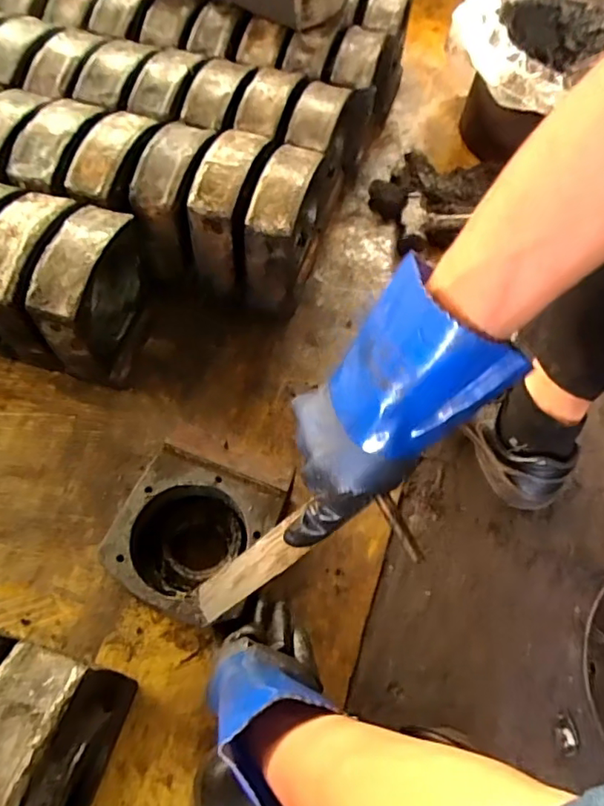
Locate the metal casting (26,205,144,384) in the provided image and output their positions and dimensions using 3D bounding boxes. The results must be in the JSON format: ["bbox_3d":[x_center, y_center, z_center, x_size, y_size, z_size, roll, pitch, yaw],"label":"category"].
[{"bbox_3d":[-0.254,-0.135,0.690,0.071,0.193,0.174,13,60,5],"label":"metal casting"}]

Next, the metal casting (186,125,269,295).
[{"bbox_3d":[-0.096,-0.266,0.759,0.067,0.169,0.172,16,60,6],"label":"metal casting"}]

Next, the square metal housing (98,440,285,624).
[{"bbox_3d":[-0.116,0.150,0.593,0.147,0.085,0.148,21,61,9],"label":"square metal housing"}]

